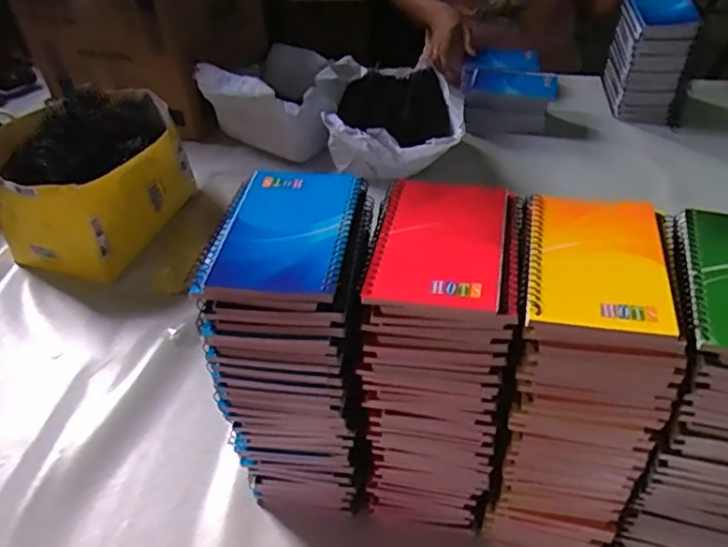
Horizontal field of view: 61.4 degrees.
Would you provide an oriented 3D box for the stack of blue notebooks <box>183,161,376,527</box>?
[{"bbox_3d":[-0.046,0.068,0.500,0.105,0.262,0.135,3,43,6],"label":"stack of blue notebooks"}]

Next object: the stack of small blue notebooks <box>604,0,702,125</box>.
[{"bbox_3d":[0.447,-0.344,0.967,0.101,0.174,0.091,2,43,5],"label":"stack of small blue notebooks"}]

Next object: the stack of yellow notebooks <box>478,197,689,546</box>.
[{"bbox_3d":[0.157,0.083,0.459,0.094,0.236,0.139,9,44,13],"label":"stack of yellow notebooks"}]

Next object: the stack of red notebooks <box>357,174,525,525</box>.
[{"bbox_3d":[0.060,0.069,0.482,0.095,0.245,0.128,7,43,11],"label":"stack of red notebooks"}]

